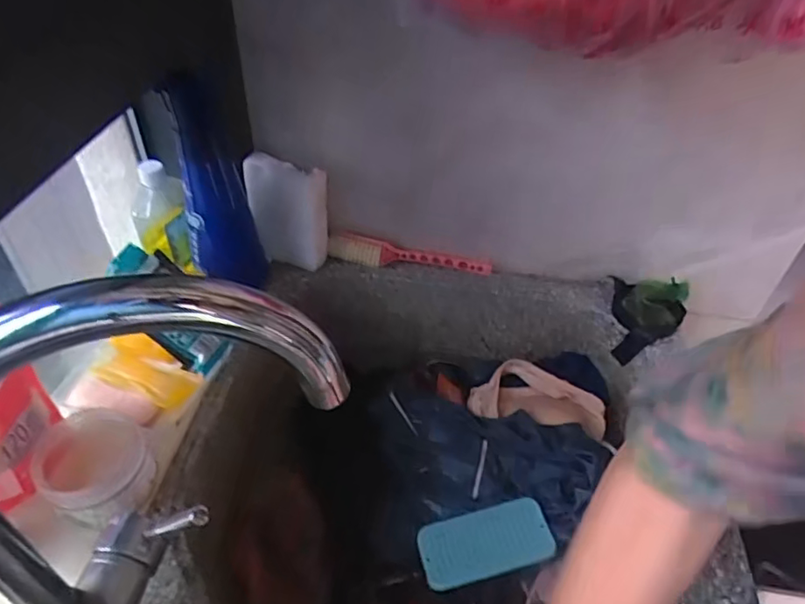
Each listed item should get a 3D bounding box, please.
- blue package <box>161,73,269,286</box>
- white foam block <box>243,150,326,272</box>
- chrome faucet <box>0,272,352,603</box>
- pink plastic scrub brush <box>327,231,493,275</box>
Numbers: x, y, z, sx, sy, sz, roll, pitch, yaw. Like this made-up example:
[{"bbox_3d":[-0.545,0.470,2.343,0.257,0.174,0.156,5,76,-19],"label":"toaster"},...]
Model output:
[{"bbox_3d":[-0.214,-0.125,0.663,0.083,0.251,0.077,-19,42,-23],"label":"blue package"},{"bbox_3d":[-0.140,-0.109,0.711,0.093,0.142,0.020,7,43,4],"label":"white foam block"},{"bbox_3d":[-0.138,0.102,0.341,0.194,0.328,0.072,-12,45,-17],"label":"chrome faucet"},{"bbox_3d":[0.010,-0.064,0.763,0.216,0.033,0.021,5,43,1],"label":"pink plastic scrub brush"}]

